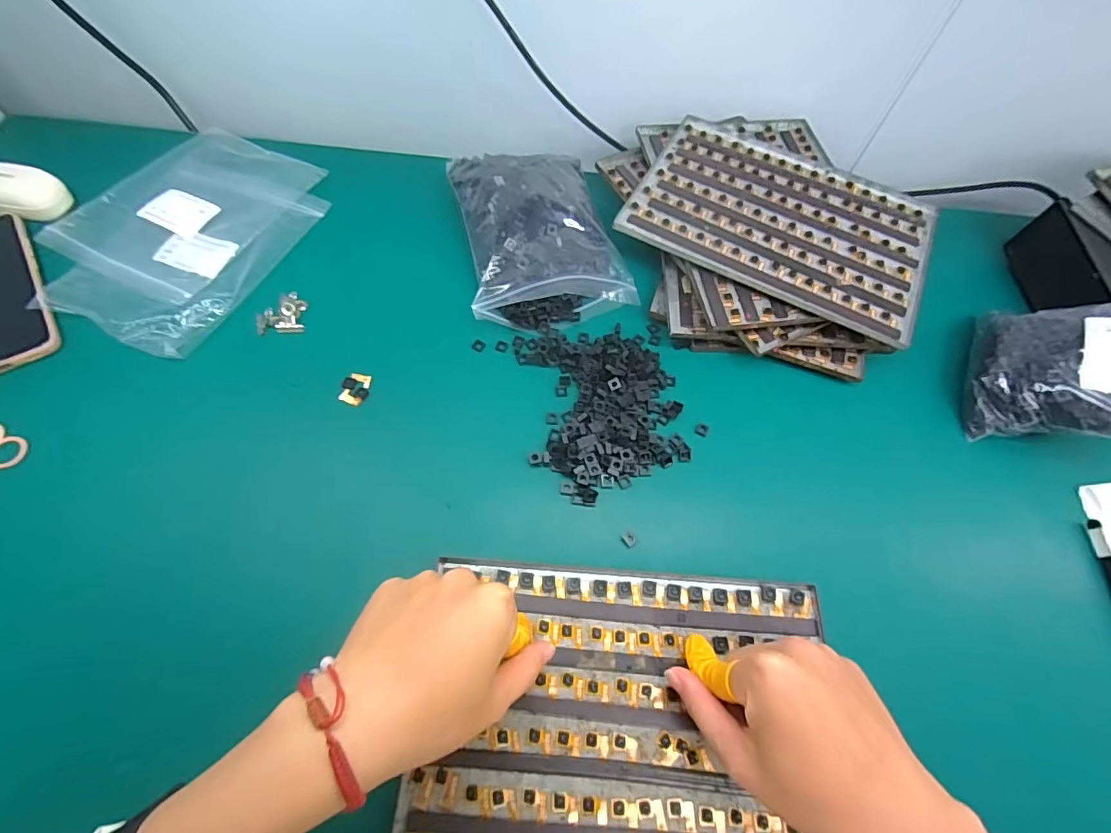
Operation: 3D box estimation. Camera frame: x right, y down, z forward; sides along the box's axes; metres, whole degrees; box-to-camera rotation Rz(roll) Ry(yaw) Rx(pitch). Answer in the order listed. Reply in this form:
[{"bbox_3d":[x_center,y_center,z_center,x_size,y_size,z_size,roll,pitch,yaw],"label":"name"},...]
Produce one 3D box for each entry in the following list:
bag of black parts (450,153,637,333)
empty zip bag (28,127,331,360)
[{"bbox_3d":[-0.013,-0.163,0.449,0.136,0.042,0.178,-8,63,-8],"label":"bag of black parts"},{"bbox_3d":[-0.327,-0.167,0.450,0.181,0.009,0.227,21,63,7],"label":"empty zip bag"}]

